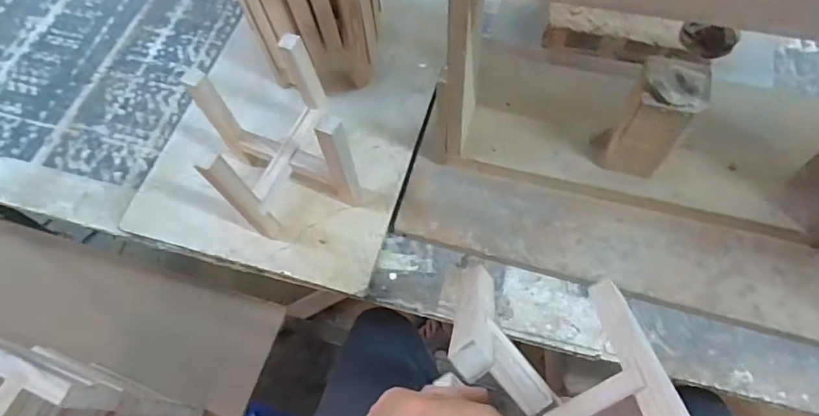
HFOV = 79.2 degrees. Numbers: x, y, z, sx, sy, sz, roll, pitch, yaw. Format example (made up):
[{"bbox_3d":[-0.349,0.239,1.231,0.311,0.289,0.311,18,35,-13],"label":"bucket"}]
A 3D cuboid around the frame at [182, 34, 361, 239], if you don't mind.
[{"bbox_3d":[-0.131,-0.063,0.511,0.119,0.153,0.119,-19,64,-6],"label":"frame"}]

